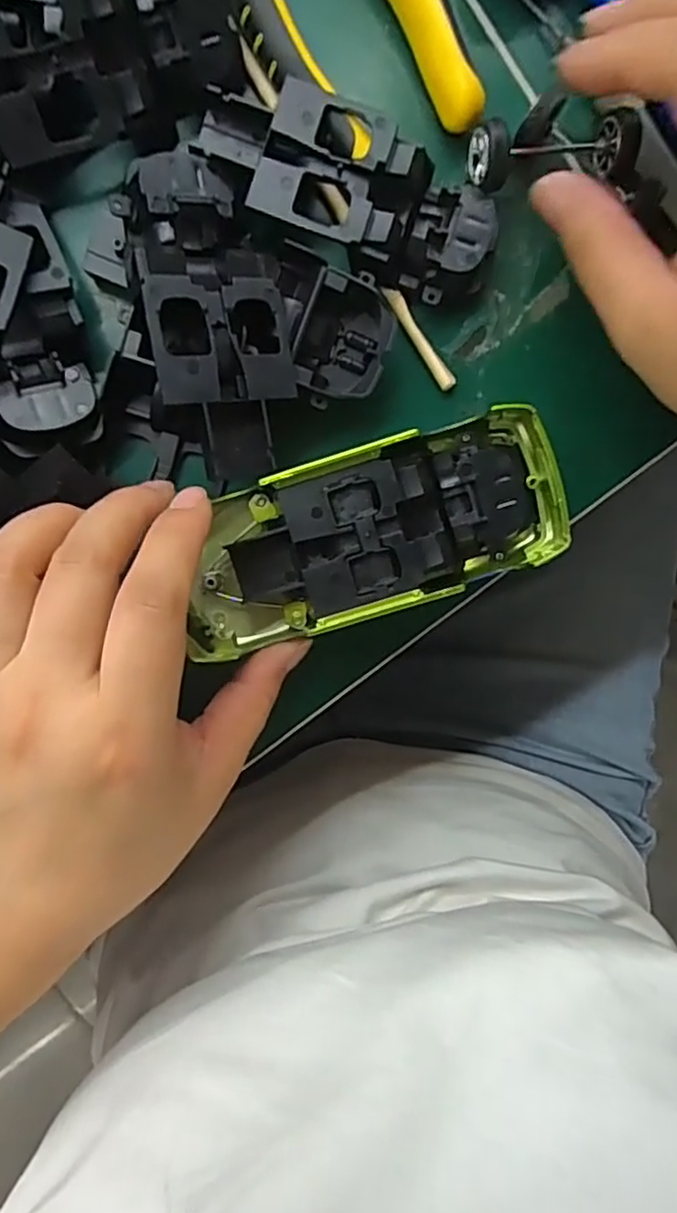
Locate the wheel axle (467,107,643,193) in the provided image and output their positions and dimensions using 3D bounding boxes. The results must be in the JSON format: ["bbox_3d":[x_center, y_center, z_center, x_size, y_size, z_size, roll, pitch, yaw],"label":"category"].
[{"bbox_3d":[0.068,-0.150,0.218,0.057,0.022,0.019,-11,98,-9],"label":"wheel axle"}]

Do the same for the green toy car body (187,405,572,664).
[{"bbox_3d":[0.009,-0.024,0.219,0.127,0.024,0.054,-20,98,4],"label":"green toy car body"}]

